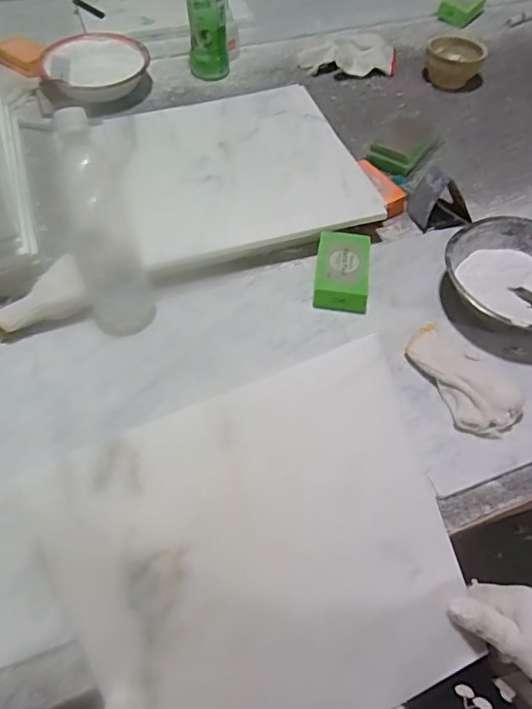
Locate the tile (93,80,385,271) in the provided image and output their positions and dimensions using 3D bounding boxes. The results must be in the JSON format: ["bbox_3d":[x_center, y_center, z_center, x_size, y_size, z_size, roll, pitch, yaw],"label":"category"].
[{"bbox_3d":[-0.039,-0.252,0.690,0.306,0.012,0.306,-16,58,-12],"label":"tile"}]

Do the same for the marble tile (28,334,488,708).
[{"bbox_3d":[0.009,0.176,0.425,0.297,0.020,0.295,-21,94,-14],"label":"marble tile"}]

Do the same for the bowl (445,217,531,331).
[{"bbox_3d":[0.280,-0.079,0.577,0.159,0.050,0.145,0,56,0],"label":"bowl"}]

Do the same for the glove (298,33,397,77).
[{"bbox_3d":[0.143,-0.519,0.901,0.166,0.031,0.079,-2,56,-2],"label":"glove"}]

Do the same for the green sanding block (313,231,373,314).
[{"bbox_3d":[0.089,-0.095,0.600,0.060,0.027,0.101,7,57,4],"label":"green sanding block"}]

